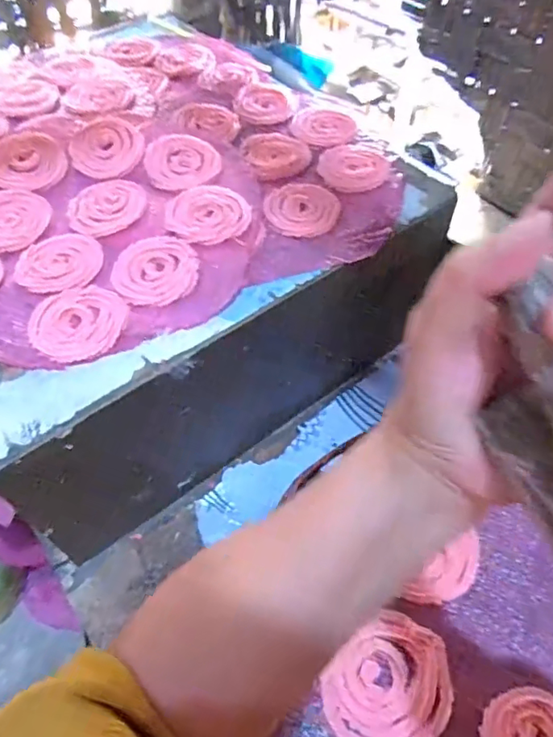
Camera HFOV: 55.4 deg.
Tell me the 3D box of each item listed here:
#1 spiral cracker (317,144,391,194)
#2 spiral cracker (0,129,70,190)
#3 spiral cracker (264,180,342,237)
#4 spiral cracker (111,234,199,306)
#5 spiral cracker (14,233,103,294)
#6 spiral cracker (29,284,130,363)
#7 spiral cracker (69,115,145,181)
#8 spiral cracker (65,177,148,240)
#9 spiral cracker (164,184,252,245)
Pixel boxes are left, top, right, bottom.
[{"bbox_3d":[0.087,-0.224,0.584,0.078,0.007,0.073,0,54,0],"label":"spiral cracker"},{"bbox_3d":[-0.271,-0.230,0.571,0.083,0.014,0.096,-15,56,-11],"label":"spiral cracker"},{"bbox_3d":[0.026,-0.165,0.542,0.075,0.008,0.075,-10,55,-7],"label":"spiral cracker"},{"bbox_3d":[-0.111,-0.092,0.484,0.075,0.007,0.079,-9,55,-6],"label":"spiral cracker"},{"bbox_3d":[-0.203,-0.100,0.493,0.076,0.005,0.075,-14,56,-10],"label":"spiral cracker"},{"bbox_3d":[-0.169,-0.041,0.449,0.078,0.005,0.079,0,54,0],"label":"spiral cracker"},{"bbox_3d":[-0.187,-0.243,0.577,0.076,0.015,0.082,-29,59,-19],"label":"spiral cracker"},{"bbox_3d":[-0.171,-0.165,0.533,0.076,0.009,0.095,-15,56,-10],"label":"spiral cracker"},{"bbox_3d":[-0.069,-0.153,0.522,0.080,0.007,0.083,0,54,0],"label":"spiral cracker"}]

